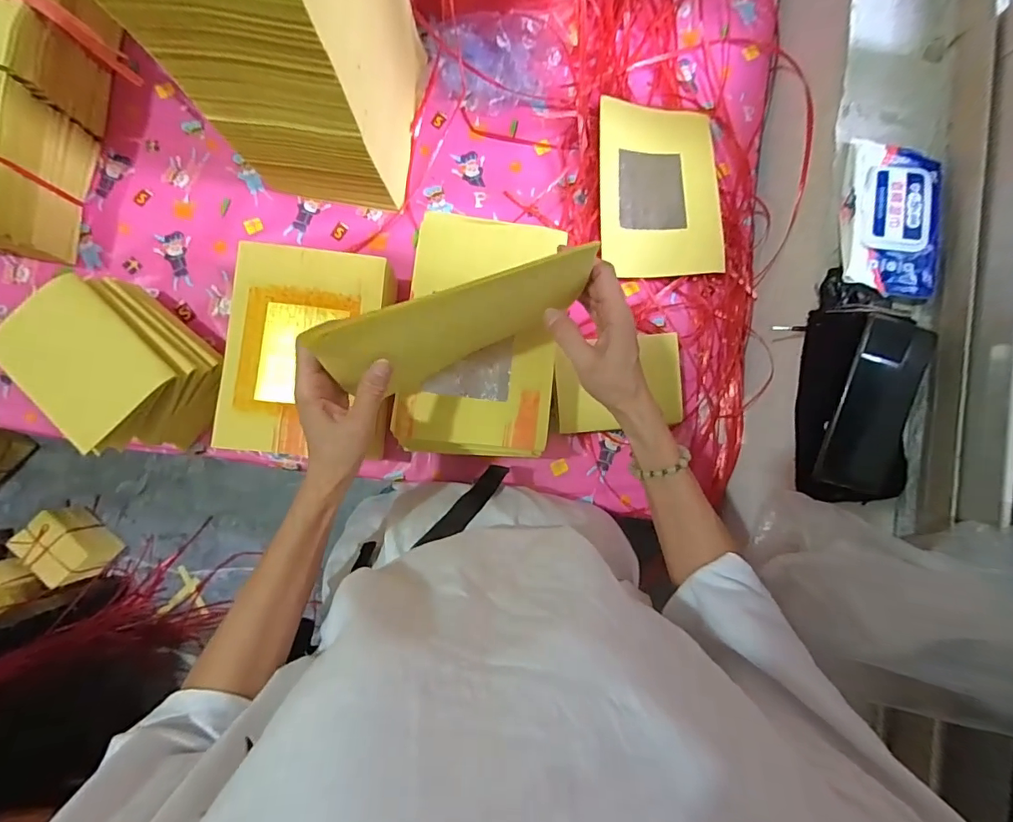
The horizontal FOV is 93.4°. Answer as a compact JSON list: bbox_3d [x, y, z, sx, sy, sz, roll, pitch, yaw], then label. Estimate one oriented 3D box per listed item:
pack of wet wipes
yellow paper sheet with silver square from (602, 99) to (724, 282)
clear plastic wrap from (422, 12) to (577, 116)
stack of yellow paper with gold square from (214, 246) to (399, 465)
[{"bbox_3d":[0.409,-0.206,0.502,0.091,0.033,0.171,14,86,-3],"label":"pack of wet wipes"},{"bbox_3d":[0.204,-0.293,0.632,0.160,0.018,0.225,0,87,-4],"label":"yellow paper sheet with silver square"},{"bbox_3d":[-0.006,-0.452,0.621,0.189,0.061,0.093,-2,87,-4],"label":"clear plastic wrap"},{"bbox_3d":[-0.226,-0.064,0.572,0.171,0.098,0.227,5,87,-3],"label":"stack of yellow paper with gold square"}]

